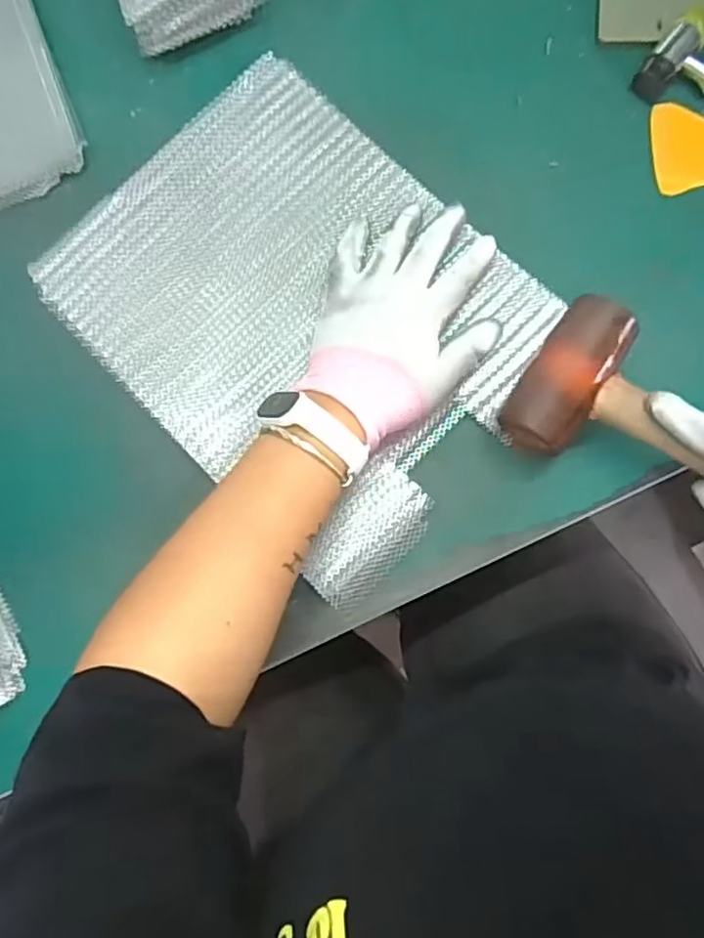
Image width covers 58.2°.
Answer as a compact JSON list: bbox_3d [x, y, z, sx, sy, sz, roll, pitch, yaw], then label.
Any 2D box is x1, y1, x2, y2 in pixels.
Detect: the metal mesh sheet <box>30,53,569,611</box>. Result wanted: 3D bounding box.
[{"bbox_3d":[-0.034,-0.114,0.452,0.251,0.017,0.338,-44,81,-2],"label":"metal mesh sheet"}]

